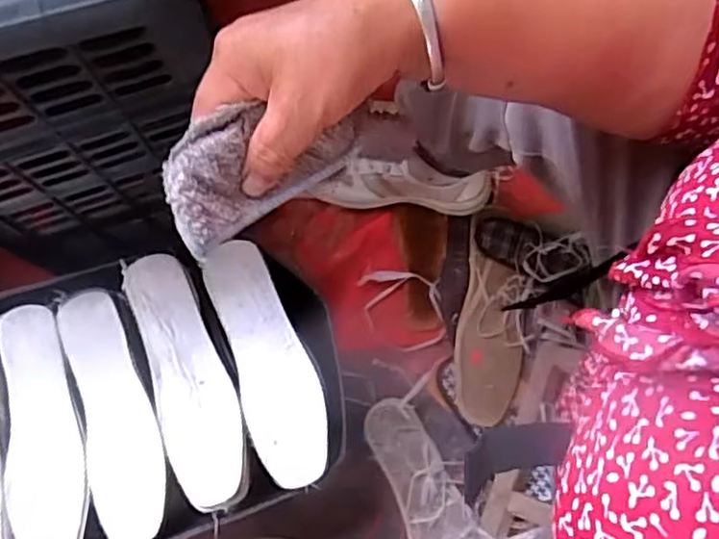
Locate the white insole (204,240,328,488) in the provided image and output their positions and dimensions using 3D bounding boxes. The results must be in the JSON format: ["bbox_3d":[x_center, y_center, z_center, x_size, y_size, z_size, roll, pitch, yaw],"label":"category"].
[{"bbox_3d":[-0.086,0.081,0.609,0.070,0.015,0.233,-18,78,-4],"label":"white insole"}]

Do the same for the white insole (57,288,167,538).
[{"bbox_3d":[-0.229,0.133,0.603,0.064,0.015,0.232,-19,78,-4],"label":"white insole"}]

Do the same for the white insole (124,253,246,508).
[{"bbox_3d":[-0.160,0.097,0.602,0.071,0.019,0.230,-19,78,-4],"label":"white insole"}]

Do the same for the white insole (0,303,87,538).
[{"bbox_3d":[-0.297,0.141,0.607,0.068,0.021,0.220,-11,77,-3],"label":"white insole"}]

